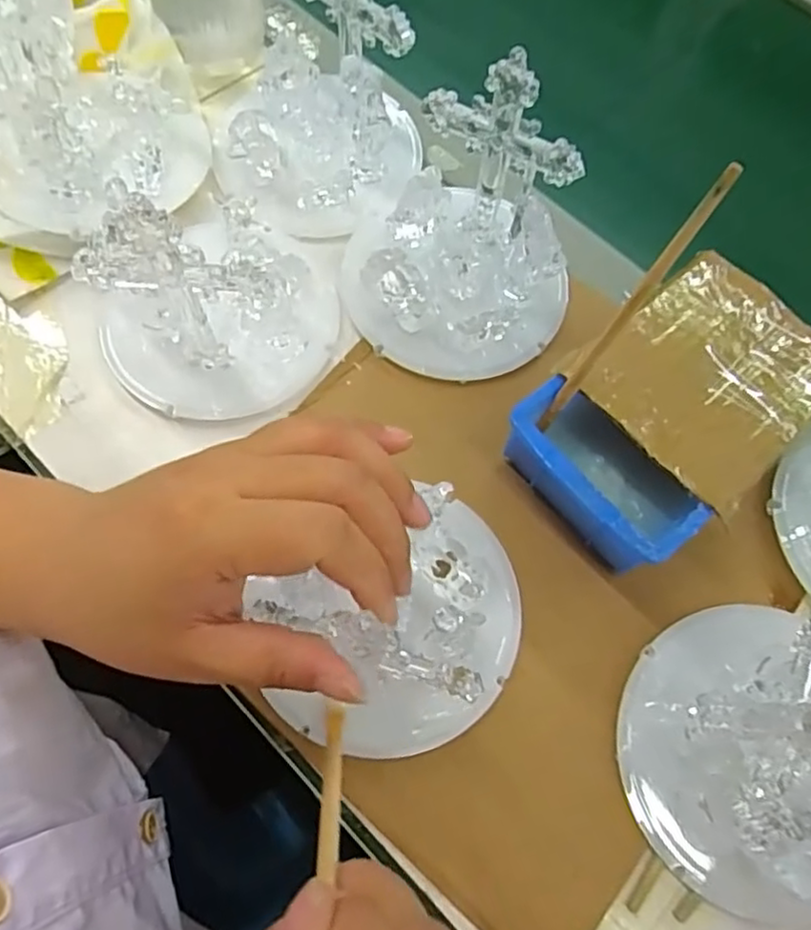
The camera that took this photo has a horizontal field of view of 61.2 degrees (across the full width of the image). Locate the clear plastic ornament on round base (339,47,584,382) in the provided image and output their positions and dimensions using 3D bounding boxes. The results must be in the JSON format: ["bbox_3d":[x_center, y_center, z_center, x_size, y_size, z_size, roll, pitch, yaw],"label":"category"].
[{"bbox_3d":[0.029,-0.121,0.354,0.125,0.114,0.111,1,68,-2],"label":"clear plastic ornament on round base"}]

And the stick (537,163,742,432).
[{"bbox_3d":[0.093,-0.063,0.291,0.007,0.137,0.009,46,47,15],"label":"stick"}]

